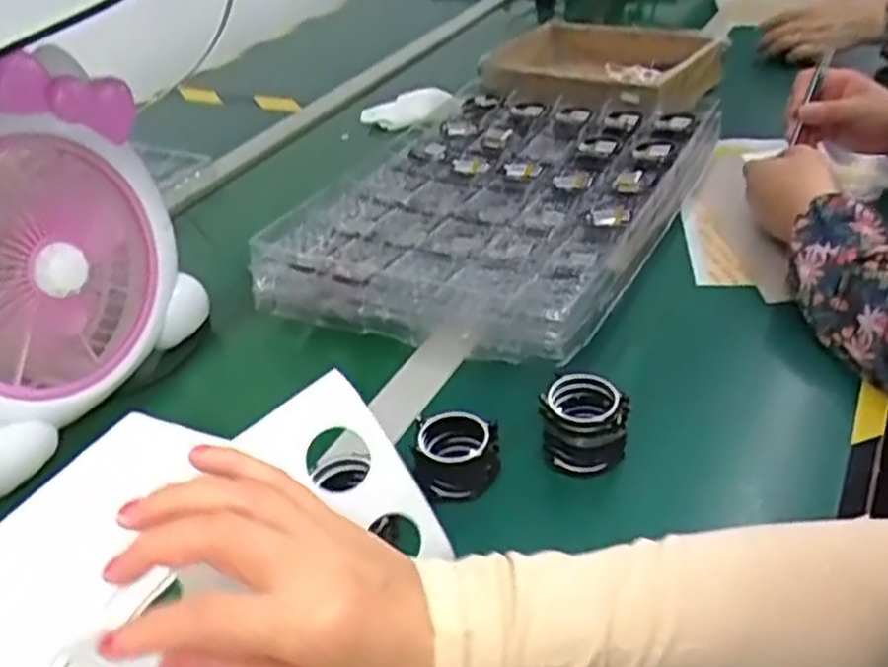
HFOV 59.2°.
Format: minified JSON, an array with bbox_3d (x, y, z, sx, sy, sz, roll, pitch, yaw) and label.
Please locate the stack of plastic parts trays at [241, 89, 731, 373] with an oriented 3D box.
[{"bbox_3d":[0.062,-0.151,0.779,0.328,0.044,0.499,13,41,25],"label":"stack of plastic parts trays"}]

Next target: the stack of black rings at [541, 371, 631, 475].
[{"bbox_3d":[0.094,0.060,0.517,0.052,0.052,0.045,7,39,19],"label":"stack of black rings"}]

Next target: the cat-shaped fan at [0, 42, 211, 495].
[{"bbox_3d":[-0.315,-0.053,0.579,0.110,0.227,0.256,8,39,19],"label":"cat-shaped fan"}]

